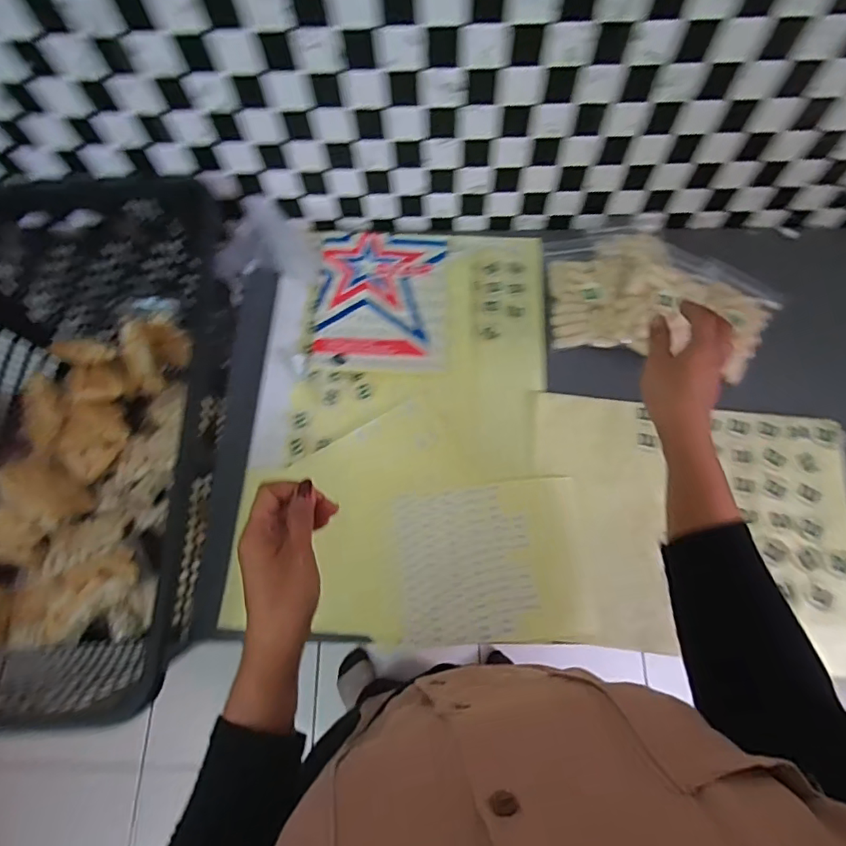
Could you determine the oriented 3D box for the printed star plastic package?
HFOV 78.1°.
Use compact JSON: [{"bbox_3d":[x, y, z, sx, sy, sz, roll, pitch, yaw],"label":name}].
[{"bbox_3d":[-0.051,-0.152,0.639,0.162,0.015,0.188,2,69,3],"label":"printed star plastic package"}]

